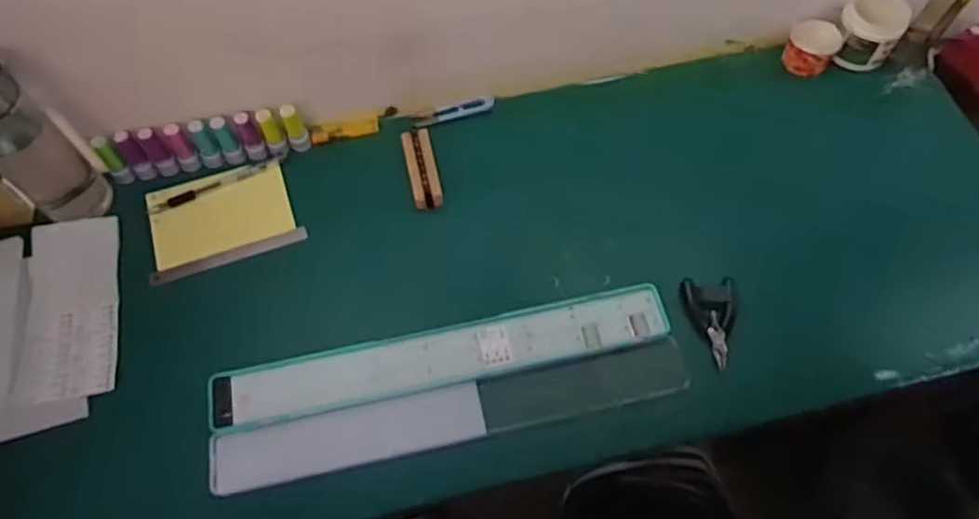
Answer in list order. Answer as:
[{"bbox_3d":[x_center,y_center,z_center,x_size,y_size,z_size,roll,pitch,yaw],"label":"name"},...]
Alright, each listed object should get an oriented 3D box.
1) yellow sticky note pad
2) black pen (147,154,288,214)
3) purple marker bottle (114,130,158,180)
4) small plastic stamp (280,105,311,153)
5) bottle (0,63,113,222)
[{"bbox_3d":[-0.299,-0.054,0.710,0.149,0.008,0.106,-18,63,-8],"label":"yellow sticky note pad"},{"bbox_3d":[-0.309,-0.087,0.732,0.159,0.007,0.016,-26,65,-12],"label":"black pen"},{"bbox_3d":[-0.397,-0.117,0.712,0.022,0.057,0.020,-41,69,-18],"label":"purple marker bottle"},{"bbox_3d":[-0.223,-0.151,0.733,0.021,0.058,0.020,-13,63,-6],"label":"small plastic stamp"},{"bbox_3d":[-0.466,-0.113,0.641,0.067,0.205,0.071,37,69,18],"label":"bottle"}]

